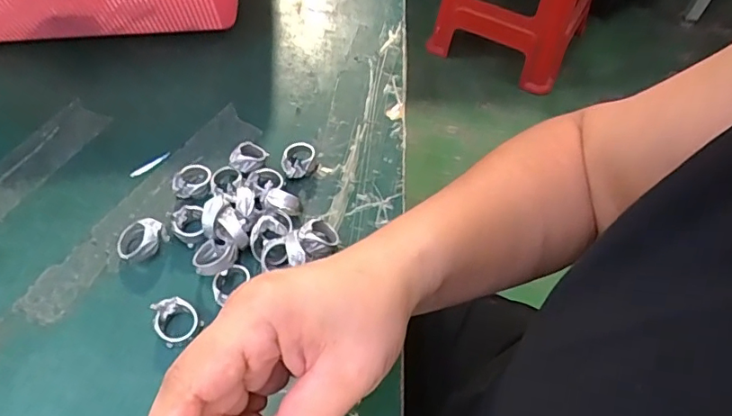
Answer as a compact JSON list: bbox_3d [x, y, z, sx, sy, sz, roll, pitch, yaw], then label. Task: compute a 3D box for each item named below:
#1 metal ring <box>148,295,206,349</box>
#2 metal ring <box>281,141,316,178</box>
[{"bbox_3d":[-0.116,0.069,0.318,0.025,0.013,0.029,-39,65,-23],"label":"metal ring"},{"bbox_3d":[-0.050,-0.035,0.386,0.024,0.015,0.026,0,57,0],"label":"metal ring"}]

